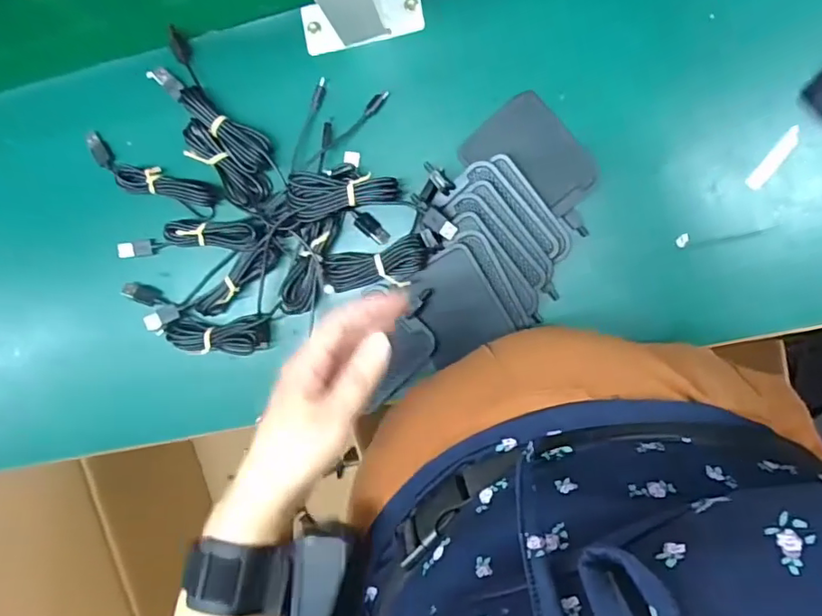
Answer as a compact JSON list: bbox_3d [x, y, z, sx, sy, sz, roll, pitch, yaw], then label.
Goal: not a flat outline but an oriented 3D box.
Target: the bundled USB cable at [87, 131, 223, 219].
[{"bbox_3d":[-0.237,-0.118,0.499,0.131,0.027,0.033,25,98,5],"label":"bundled USB cable"}]

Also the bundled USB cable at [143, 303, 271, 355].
[{"bbox_3d":[-0.183,0.022,0.496,0.109,0.025,0.038,6,96,7],"label":"bundled USB cable"}]

